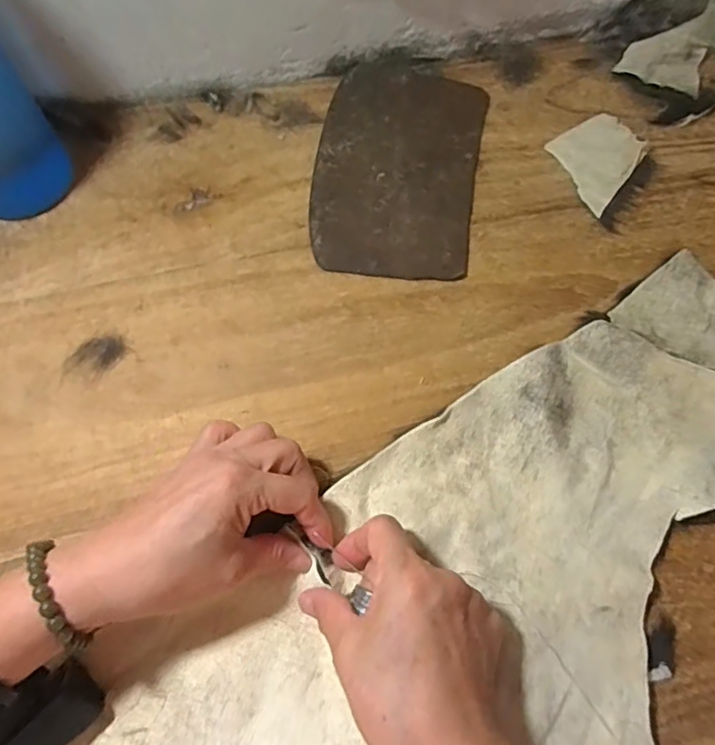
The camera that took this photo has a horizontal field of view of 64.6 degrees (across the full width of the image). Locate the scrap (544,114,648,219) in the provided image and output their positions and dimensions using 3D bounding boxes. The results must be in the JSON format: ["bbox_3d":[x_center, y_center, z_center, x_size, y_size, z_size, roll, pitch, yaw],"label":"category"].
[{"bbox_3d":[0.205,-0.179,0.474,0.073,0.011,0.079,-28,72,-11],"label":"scrap"}]

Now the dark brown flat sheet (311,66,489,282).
[{"bbox_3d":[0.034,-0.170,0.466,0.128,0.007,0.208,10,69,3],"label":"dark brown flat sheet"}]

